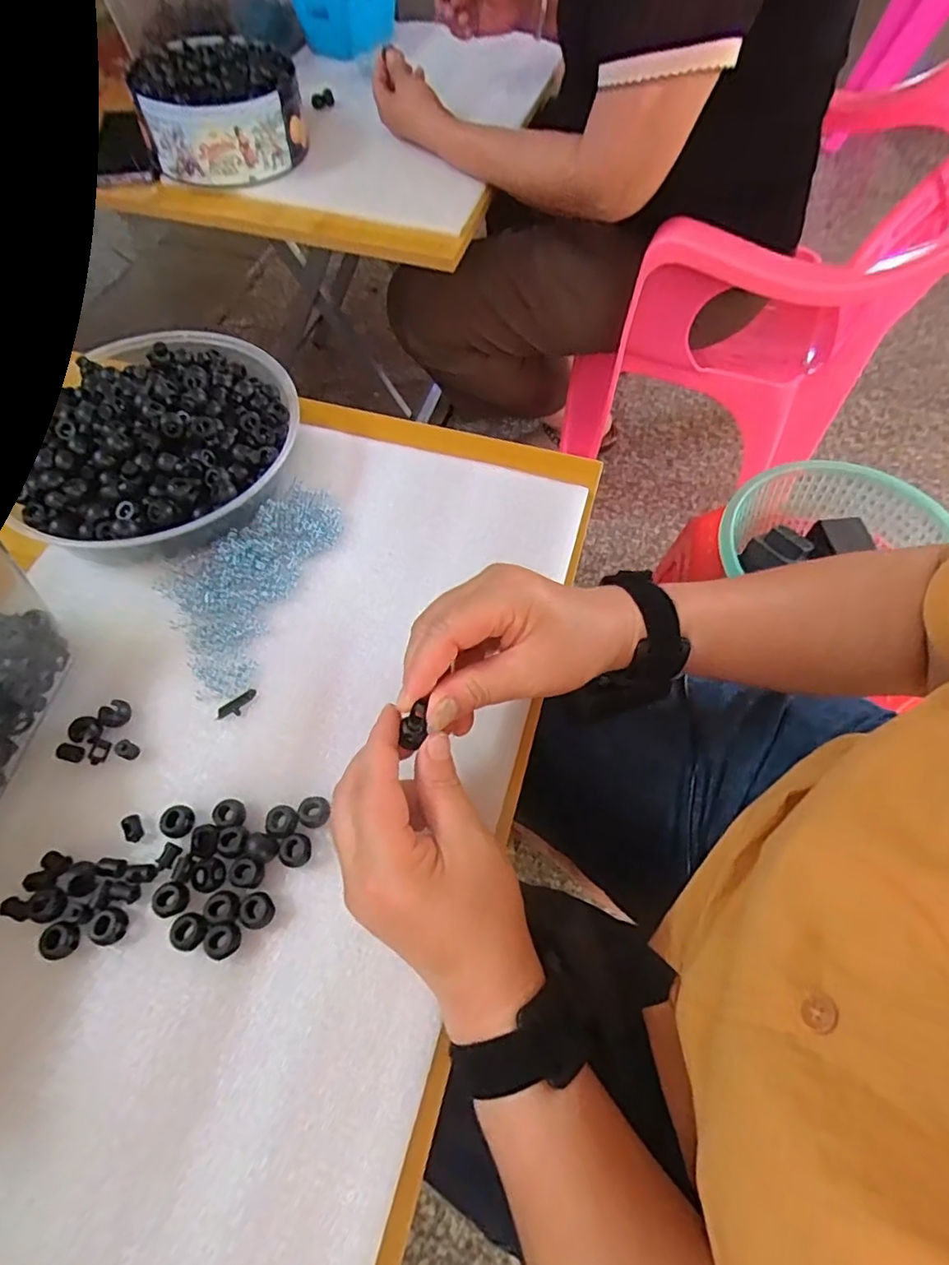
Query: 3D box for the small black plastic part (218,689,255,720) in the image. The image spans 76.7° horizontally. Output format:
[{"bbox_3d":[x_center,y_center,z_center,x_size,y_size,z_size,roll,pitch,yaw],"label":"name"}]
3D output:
[{"bbox_3d":[-0.153,0.047,0.387,0.027,0.004,0.011,-34,66,-17],"label":"small black plastic part"}]

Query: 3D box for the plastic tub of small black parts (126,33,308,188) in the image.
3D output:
[{"bbox_3d":[-0.294,-0.604,0.695,0.159,0.081,0.155,0,61,0],"label":"plastic tub of small black parts"}]

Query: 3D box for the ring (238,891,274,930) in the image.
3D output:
[{"bbox_3d":[-0.116,0.149,0.320,0.017,0.007,0.017,0,61,0],"label":"ring"}]

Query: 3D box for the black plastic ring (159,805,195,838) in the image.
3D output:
[{"bbox_3d":[-0.170,0.108,0.343,0.018,0.009,0.018,0,61,0],"label":"black plastic ring"}]

